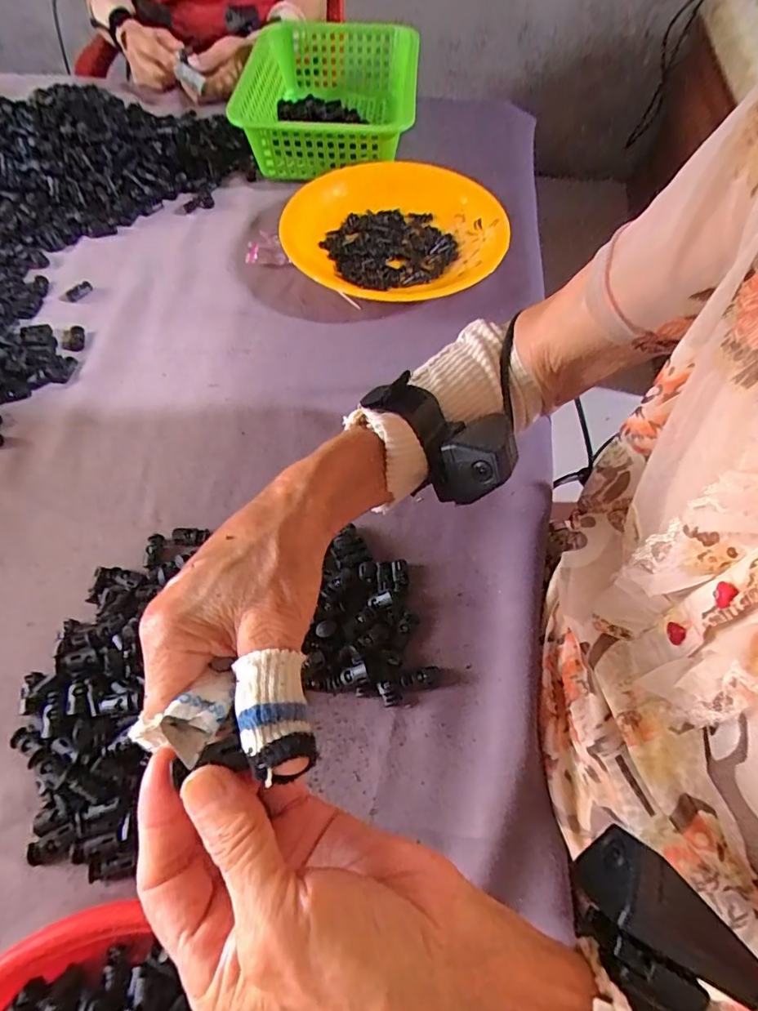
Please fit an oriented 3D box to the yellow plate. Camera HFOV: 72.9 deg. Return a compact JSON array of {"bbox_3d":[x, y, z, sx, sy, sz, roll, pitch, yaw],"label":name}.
[{"bbox_3d":[0.022,-0.313,0.586,0.235,0.040,0.227,0,60,-1],"label":"yellow plate"}]

